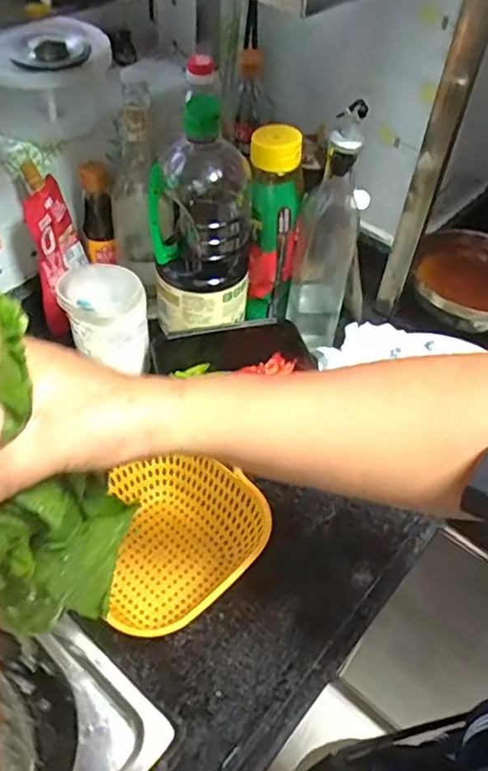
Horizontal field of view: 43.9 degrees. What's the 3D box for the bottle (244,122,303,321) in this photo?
[{"bbox_3d":[0.030,-0.178,0.694,0.053,0.210,0.064,-2,49,-6],"label":"bottle"}]

